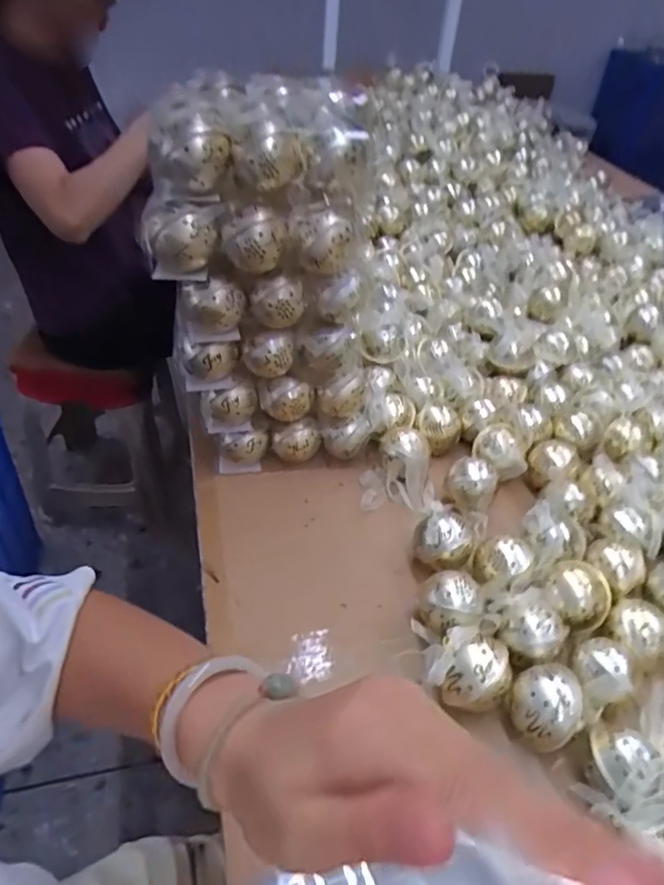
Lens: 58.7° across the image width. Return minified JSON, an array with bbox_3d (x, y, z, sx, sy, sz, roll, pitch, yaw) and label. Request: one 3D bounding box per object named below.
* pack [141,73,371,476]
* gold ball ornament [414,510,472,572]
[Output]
[{"bbox_3d":[-0.061,-0.129,0.577,0.202,0.349,0.120,-4,42,-11],"label":"pack"},{"bbox_3d":[0.102,0.095,0.555,0.046,0.051,0.051,-26,49,-31],"label":"gold ball ornament"}]

